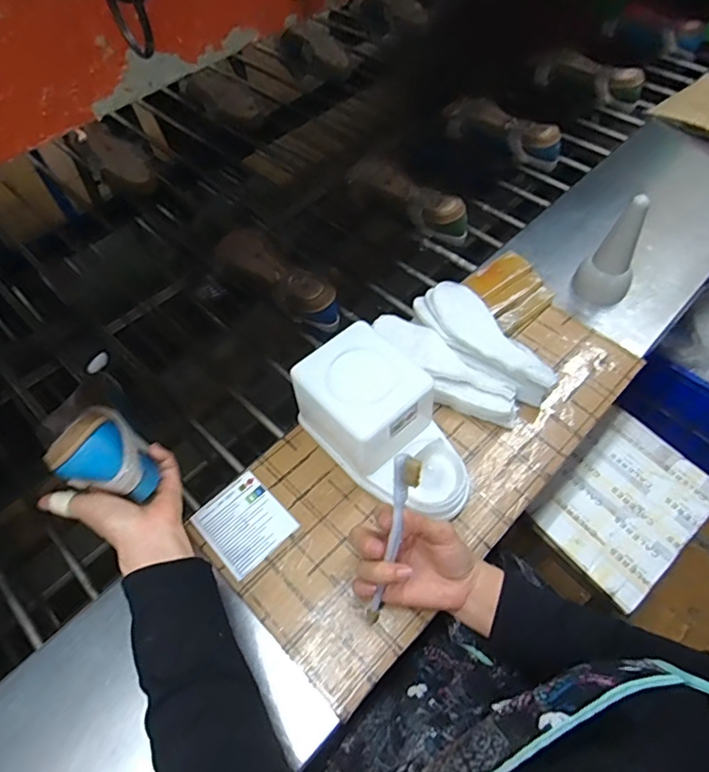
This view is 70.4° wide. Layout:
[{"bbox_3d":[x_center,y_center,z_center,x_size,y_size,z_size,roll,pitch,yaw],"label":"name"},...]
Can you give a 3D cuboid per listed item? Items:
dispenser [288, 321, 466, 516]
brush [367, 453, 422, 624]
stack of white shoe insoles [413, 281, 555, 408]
[{"bbox_3d":[0.034,0.040,0.497,0.186,0.112,0.100,38,67,25],"label":"dispenser"},{"bbox_3d":[0.028,0.133,0.415,0.022,0.176,0.012,18,27,16],"label":"brush"},{"bbox_3d":[0.149,-0.049,0.587,0.067,0.058,0.182,-38,62,-19],"label":"stack of white shoe insoles"}]

